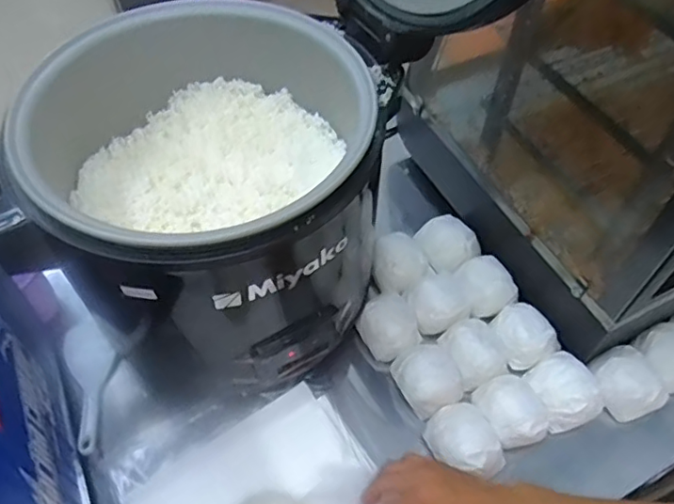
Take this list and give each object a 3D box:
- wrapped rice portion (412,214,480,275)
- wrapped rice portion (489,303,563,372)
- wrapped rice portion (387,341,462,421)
[{"bbox_3d":[0.162,-0.013,0.861,0.075,0.050,0.087,-35,62,-23],"label":"wrapped rice portion"},{"bbox_3d":[0.248,0.112,0.778,0.067,0.046,0.079,-23,58,-16],"label":"wrapped rice portion"},{"bbox_3d":[0.117,0.160,0.745,0.082,0.055,0.087,-25,58,-17],"label":"wrapped rice portion"}]

